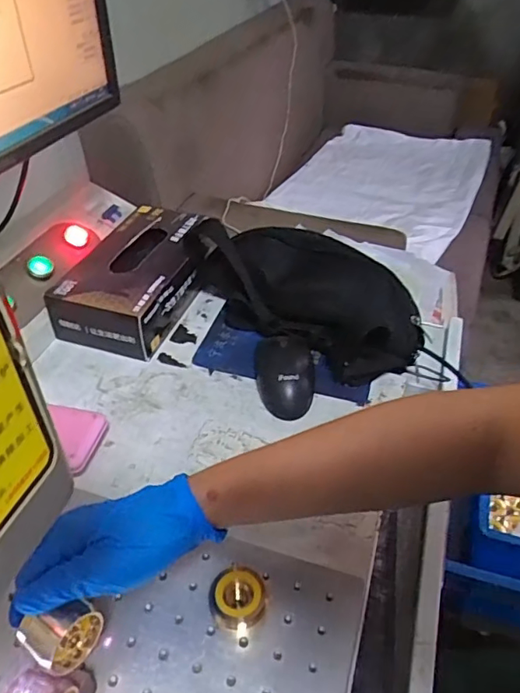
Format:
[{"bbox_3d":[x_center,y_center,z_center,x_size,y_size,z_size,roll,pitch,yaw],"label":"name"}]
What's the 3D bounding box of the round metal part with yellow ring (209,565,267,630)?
[{"bbox_3d":[-0.015,0.182,0.380,0.039,0.036,0.036,0,42,0],"label":"round metal part with yellow ring"}]

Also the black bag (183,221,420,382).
[{"bbox_3d":[0.053,-0.066,0.624,0.282,0.096,0.129,25,48,26],"label":"black bag"}]

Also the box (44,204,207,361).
[{"bbox_3d":[-0.141,-0.087,0.659,0.138,0.077,0.219,11,43,12],"label":"box"}]

